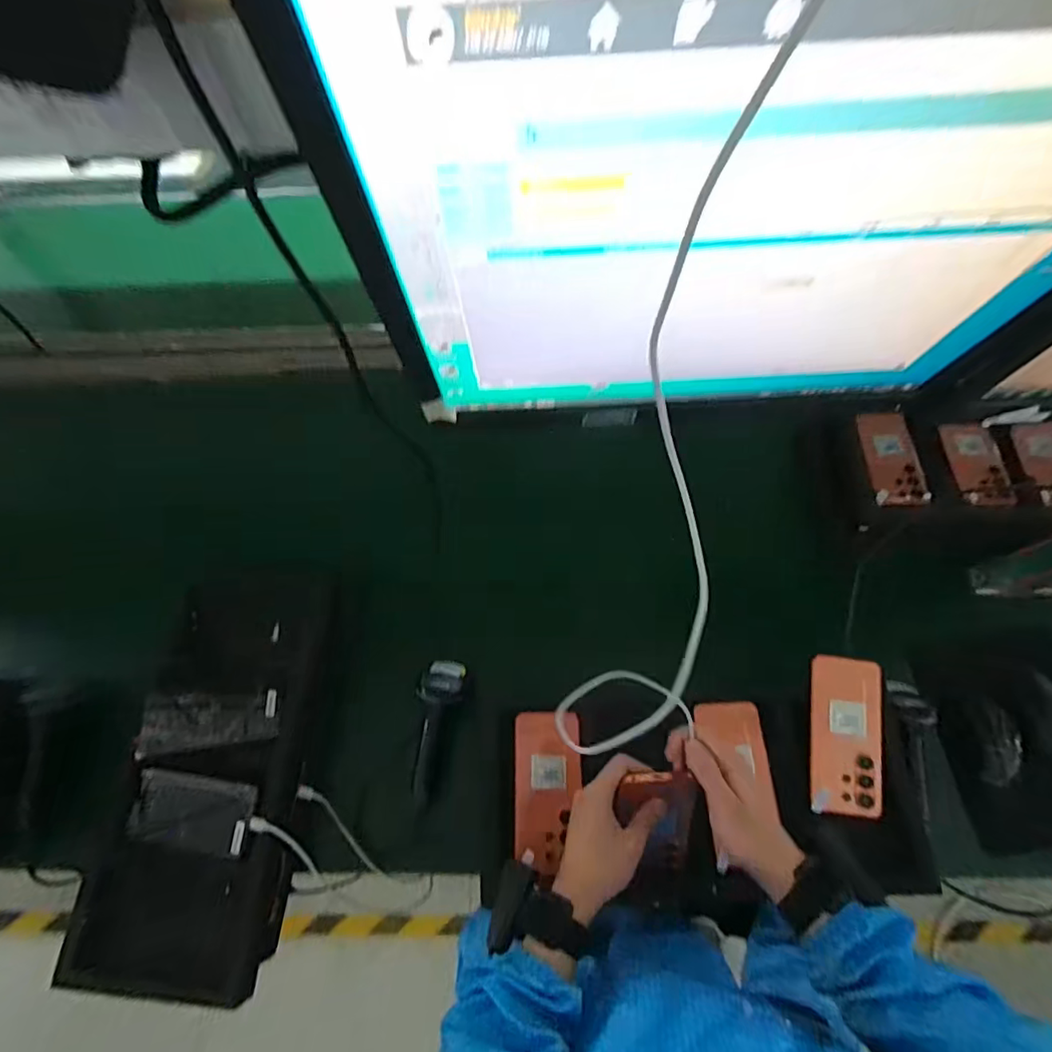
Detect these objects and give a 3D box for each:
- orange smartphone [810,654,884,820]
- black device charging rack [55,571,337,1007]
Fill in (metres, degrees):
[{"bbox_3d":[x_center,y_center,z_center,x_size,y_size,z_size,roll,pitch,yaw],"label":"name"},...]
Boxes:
[{"bbox_3d":[0.378,0.245,0.623,0.081,0.013,0.173,6,79,5],"label":"orange smartphone"},{"bbox_3d":[-0.409,0.304,0.696,0.254,0.071,0.500,4,67,4],"label":"black device charging rack"}]

